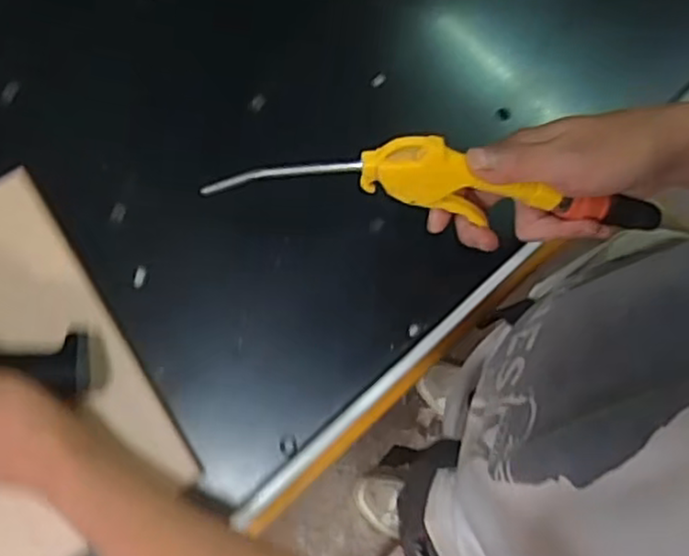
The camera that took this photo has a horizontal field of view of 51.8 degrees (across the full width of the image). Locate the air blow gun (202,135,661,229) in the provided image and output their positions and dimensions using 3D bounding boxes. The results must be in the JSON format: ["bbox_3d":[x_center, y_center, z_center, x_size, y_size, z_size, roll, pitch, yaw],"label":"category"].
[{"bbox_3d":[0.068,-0.058,0.451,0.293,0.074,0.023,6,74,-11],"label":"air blow gun"}]

